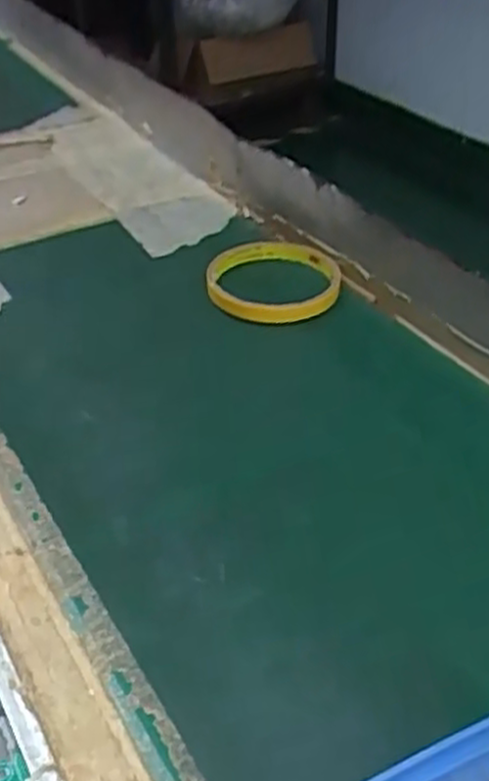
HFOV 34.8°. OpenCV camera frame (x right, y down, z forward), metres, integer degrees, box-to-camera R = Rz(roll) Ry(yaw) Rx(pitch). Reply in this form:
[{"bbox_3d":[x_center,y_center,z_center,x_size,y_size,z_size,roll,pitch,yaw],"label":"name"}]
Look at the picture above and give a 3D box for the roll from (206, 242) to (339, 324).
[{"bbox_3d":[0.018,-0.071,0.502,0.082,0.013,0.080,-2,40,1],"label":"roll"}]

